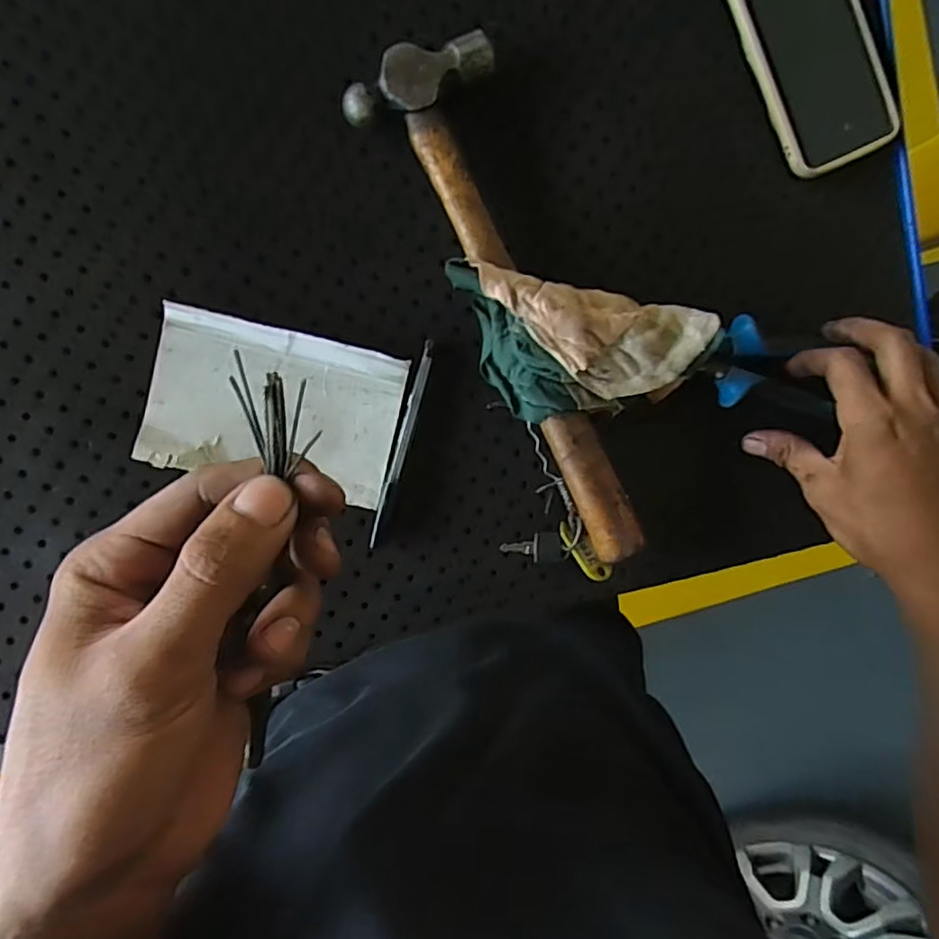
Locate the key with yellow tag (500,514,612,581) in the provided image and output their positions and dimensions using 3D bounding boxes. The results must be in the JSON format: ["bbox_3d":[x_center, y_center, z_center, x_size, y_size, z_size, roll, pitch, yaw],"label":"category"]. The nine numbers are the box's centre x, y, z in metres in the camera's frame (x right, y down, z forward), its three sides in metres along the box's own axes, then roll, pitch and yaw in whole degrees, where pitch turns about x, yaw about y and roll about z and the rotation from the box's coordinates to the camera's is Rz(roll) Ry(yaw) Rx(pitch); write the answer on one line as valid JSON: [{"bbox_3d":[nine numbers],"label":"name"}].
[{"bbox_3d":[0.062,0.048,0.404,0.070,0.018,0.035,15,93,-9],"label":"key with yellow tag"}]

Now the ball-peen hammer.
[{"bbox_3d":[0.018,-0.093,0.380,0.089,0.041,0.330,-19,98,-6],"label":"ball-peen hammer"}]

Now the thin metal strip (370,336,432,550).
[{"bbox_3d":[-0.043,-0.016,0.392,0.009,0.009,0.135,16,93,-9],"label":"thin metal strip"}]

